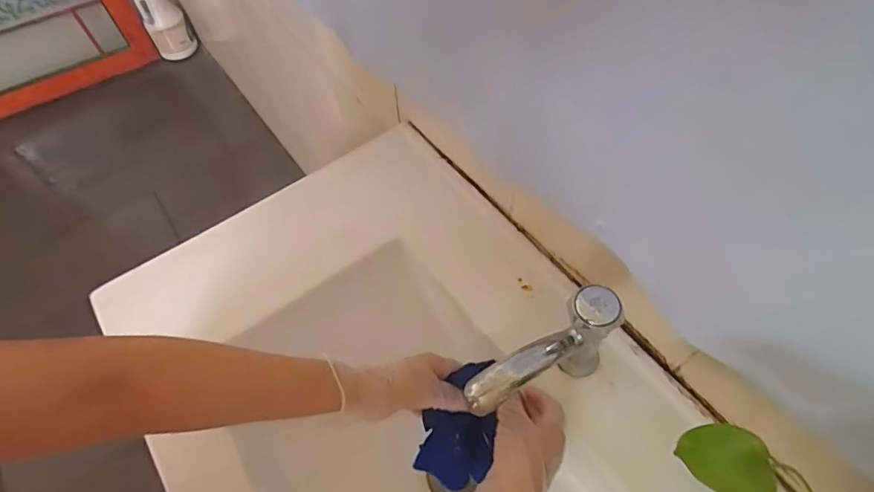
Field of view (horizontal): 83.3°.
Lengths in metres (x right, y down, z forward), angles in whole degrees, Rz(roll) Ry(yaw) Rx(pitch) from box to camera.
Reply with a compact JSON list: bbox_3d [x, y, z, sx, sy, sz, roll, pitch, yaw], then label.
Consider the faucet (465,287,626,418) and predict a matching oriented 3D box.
[{"bbox_3d":[0.089,0.109,0.446,0.146,0.136,0.052,-29,61,-16],"label":"faucet"}]

